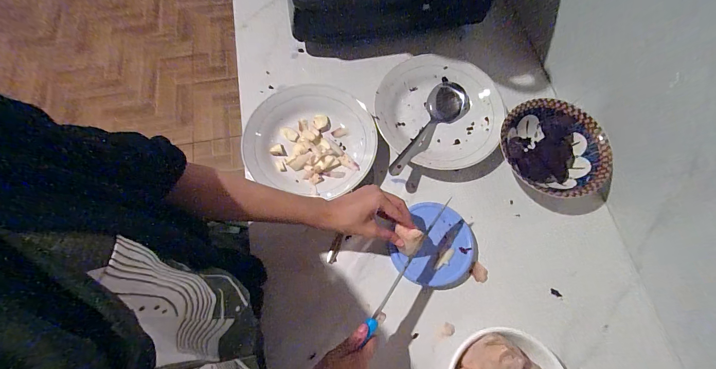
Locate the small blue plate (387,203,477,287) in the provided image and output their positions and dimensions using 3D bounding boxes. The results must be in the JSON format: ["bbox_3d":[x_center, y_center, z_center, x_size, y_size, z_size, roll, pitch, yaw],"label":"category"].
[{"bbox_3d":[0.121,0.098,0.472,0.116,0.027,0.121,1,71,-2],"label":"small blue plate"}]

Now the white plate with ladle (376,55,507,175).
[{"bbox_3d":[0.146,-0.128,0.542,0.229,0.041,0.224,-9,71,-5],"label":"white plate with ladle"}]

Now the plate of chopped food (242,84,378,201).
[{"bbox_3d":[-0.075,-0.076,0.516,0.205,0.039,0.188,1,71,-2],"label":"plate of chopped food"}]

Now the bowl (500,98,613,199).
[{"bbox_3d":[0.320,-0.054,0.509,0.166,0.058,0.167,1,71,-2],"label":"bowl"}]

